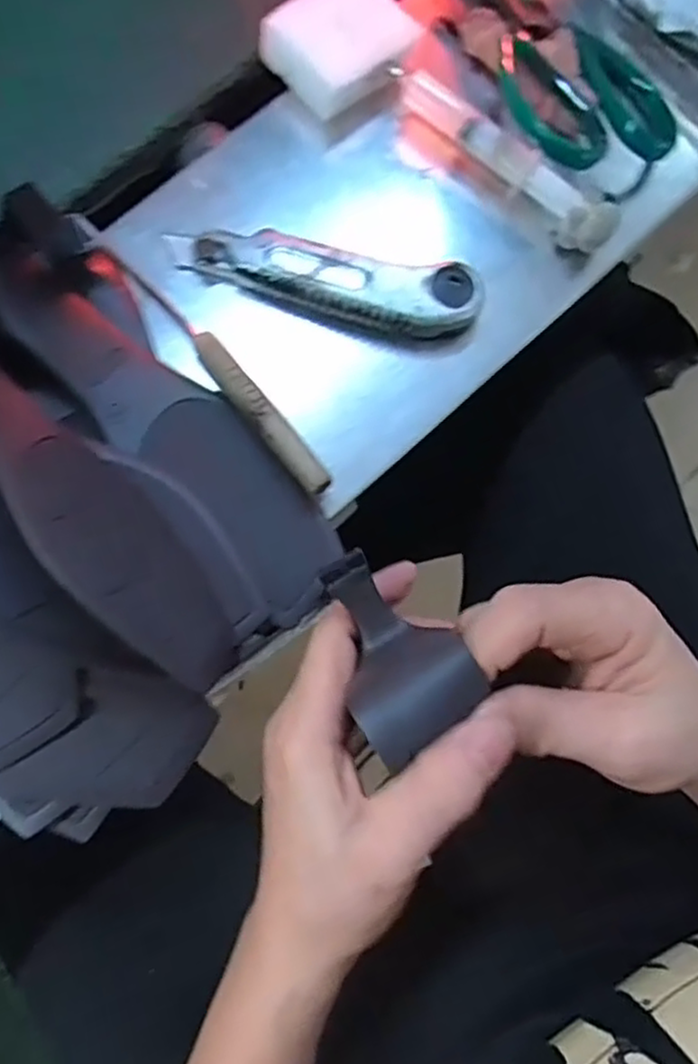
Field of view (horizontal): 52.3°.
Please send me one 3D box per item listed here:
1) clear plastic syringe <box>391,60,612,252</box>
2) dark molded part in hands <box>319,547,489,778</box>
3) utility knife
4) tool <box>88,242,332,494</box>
[{"bbox_3d":[0.081,-0.201,0.387,0.145,0.030,0.021,40,79,7],"label":"clear plastic syringe"},{"bbox_3d":[0.018,0.043,0.259,0.043,0.028,0.078,-19,44,-6],"label":"dark molded part in hands"},{"bbox_3d":[-0.013,-0.129,0.371,0.160,0.028,0.036,11,79,0],"label":"utility knife"},{"bbox_3d":[-0.068,-0.088,0.360,0.016,0.020,0.178,-39,83,-9],"label":"tool"}]

